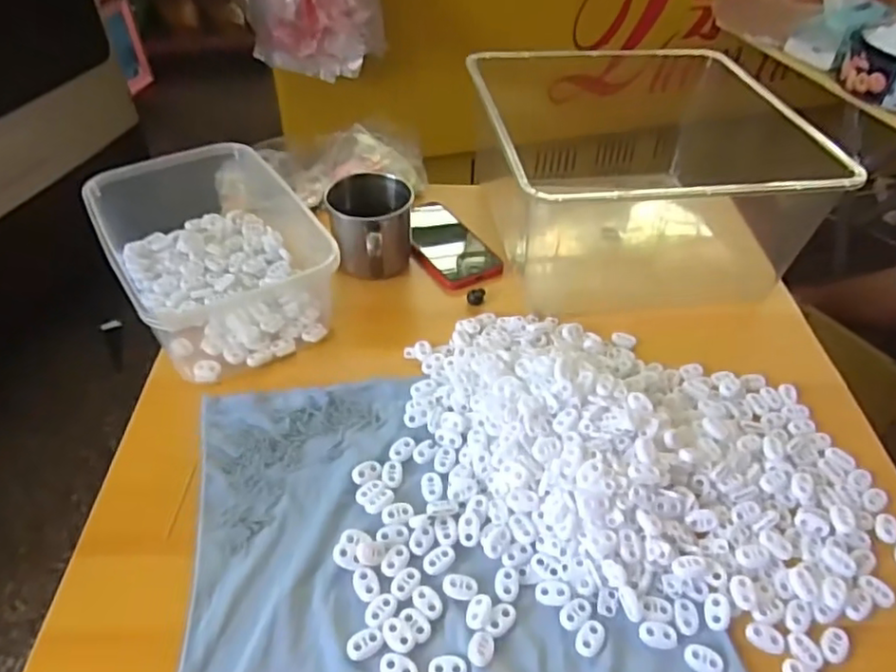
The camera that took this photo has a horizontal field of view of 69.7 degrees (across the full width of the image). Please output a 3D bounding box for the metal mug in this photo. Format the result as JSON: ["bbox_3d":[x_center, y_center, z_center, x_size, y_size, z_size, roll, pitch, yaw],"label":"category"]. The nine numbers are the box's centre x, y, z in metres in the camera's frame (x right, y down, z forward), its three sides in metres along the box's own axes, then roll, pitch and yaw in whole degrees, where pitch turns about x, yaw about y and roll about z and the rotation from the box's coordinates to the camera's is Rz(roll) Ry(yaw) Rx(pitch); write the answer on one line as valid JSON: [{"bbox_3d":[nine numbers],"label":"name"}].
[{"bbox_3d":[-0.078,-0.095,0.626,0.078,0.082,0.094,5,46,1],"label":"metal mug"}]

